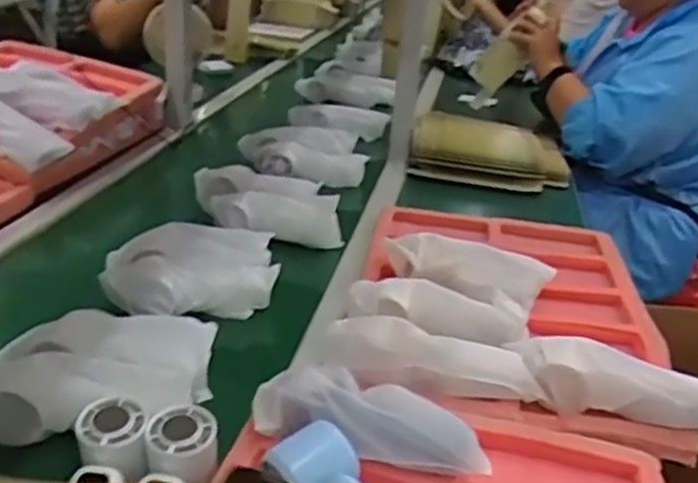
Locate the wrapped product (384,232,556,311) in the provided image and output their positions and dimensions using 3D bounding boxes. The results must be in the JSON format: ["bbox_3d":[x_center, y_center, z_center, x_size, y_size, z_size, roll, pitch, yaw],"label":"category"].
[{"bbox_3d":[0.134,0.035,0.848,0.194,0.058,0.058,13,26,12],"label":"wrapped product"}]

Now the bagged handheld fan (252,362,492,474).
[{"bbox_3d":[0.015,0.143,0.586,0.186,0.049,0.061,11,26,8],"label":"bagged handheld fan"}]

